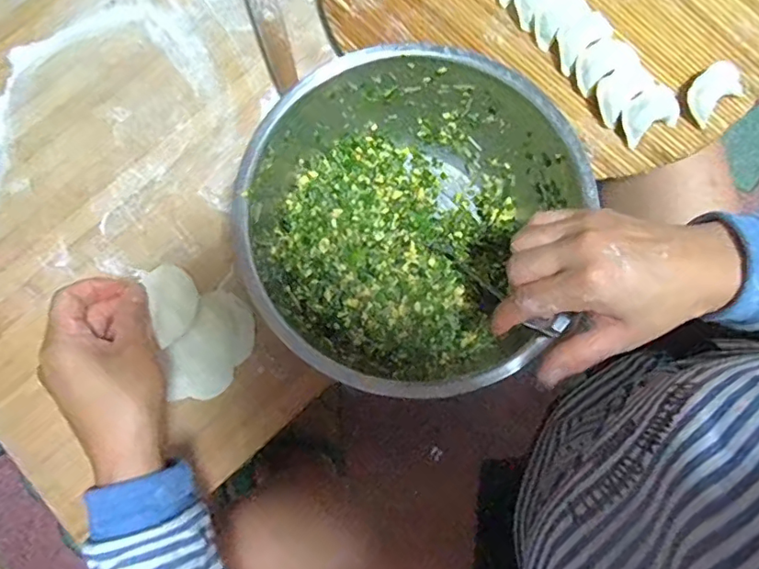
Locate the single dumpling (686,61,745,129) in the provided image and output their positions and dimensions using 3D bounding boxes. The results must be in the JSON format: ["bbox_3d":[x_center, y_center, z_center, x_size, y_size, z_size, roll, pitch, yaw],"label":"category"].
[{"bbox_3d":[0.292,-0.170,0.470,0.055,0.019,0.036,-40,83,-7],"label":"single dumpling"}]

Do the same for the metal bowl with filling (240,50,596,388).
[{"bbox_3d":[0.017,-0.045,0.416,0.224,0.093,0.239,0,80,-1],"label":"metal bowl with filling"}]

